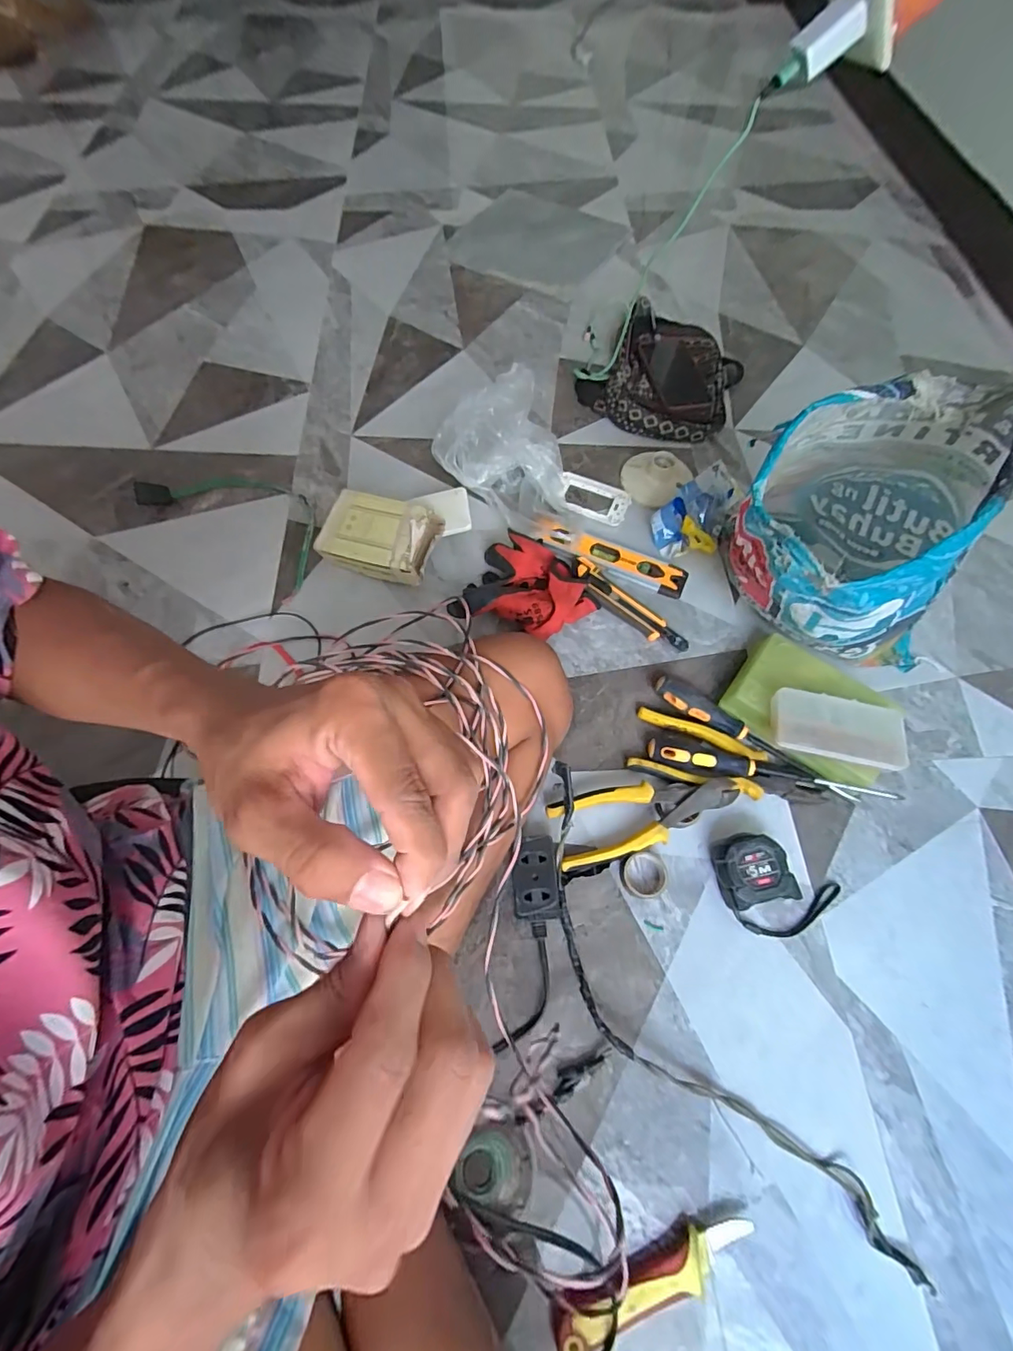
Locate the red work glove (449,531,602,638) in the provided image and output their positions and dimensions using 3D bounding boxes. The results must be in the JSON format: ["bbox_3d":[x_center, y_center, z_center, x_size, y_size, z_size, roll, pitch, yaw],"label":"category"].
[{"bbox_3d":[0.030,-0.109,0.624,0.164,0.056,0.140,9,65,3],"label":"red work glove"}]

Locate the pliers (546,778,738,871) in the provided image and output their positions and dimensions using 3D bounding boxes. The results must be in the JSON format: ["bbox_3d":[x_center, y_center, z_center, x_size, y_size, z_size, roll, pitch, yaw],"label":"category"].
[{"bbox_3d":[0.144,0.145,0.523,0.191,0.032,0.065,-12,66,-8],"label":"pliers"}]

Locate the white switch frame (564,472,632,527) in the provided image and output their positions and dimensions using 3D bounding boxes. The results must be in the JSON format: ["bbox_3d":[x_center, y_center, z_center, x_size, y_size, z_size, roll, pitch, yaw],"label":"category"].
[{"bbox_3d":[0.124,-0.255,0.722,0.103,0.009,0.070,26,67,10],"label":"white switch frame"}]

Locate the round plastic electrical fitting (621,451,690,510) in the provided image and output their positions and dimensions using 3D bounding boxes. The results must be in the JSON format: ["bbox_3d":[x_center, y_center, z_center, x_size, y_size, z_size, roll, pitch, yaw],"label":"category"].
[{"bbox_3d":[0.211,-0.290,0.725,0.087,0.037,0.083,1,65,-1],"label":"round plastic electrical fitting"}]

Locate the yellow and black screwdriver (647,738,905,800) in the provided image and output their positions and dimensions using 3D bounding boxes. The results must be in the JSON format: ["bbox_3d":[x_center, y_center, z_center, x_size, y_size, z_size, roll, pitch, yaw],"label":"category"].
[{"bbox_3d":[0.287,0.108,0.543,0.265,0.027,0.030,13,65,5],"label":"yellow and black screwdriver"}]

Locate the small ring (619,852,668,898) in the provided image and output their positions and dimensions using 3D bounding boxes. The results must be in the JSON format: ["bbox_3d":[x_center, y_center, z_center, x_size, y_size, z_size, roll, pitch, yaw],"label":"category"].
[{"bbox_3d":[0.137,0.199,0.502,0.044,0.015,0.043,1,65,-1],"label":"small ring"}]

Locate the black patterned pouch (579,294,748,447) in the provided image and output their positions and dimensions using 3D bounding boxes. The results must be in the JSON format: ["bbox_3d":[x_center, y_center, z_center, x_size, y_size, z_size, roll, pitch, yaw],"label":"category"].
[{"bbox_3d":[0.257,-0.484,0.815,0.231,0.037,0.260,28,67,11],"label":"black patterned pouch"}]

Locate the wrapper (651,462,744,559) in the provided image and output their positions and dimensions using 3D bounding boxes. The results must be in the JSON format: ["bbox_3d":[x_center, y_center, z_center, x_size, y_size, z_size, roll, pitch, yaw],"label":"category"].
[{"bbox_3d":[0.255,-0.223,0.681,0.091,0.054,0.135,26,66,10],"label":"wrapper"}]

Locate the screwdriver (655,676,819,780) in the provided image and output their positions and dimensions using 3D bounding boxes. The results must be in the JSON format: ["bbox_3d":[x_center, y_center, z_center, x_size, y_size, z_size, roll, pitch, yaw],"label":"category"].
[{"bbox_3d":[0.253,0.060,0.568,0.187,0.025,0.024,32,68,13],"label":"screwdriver"}]

